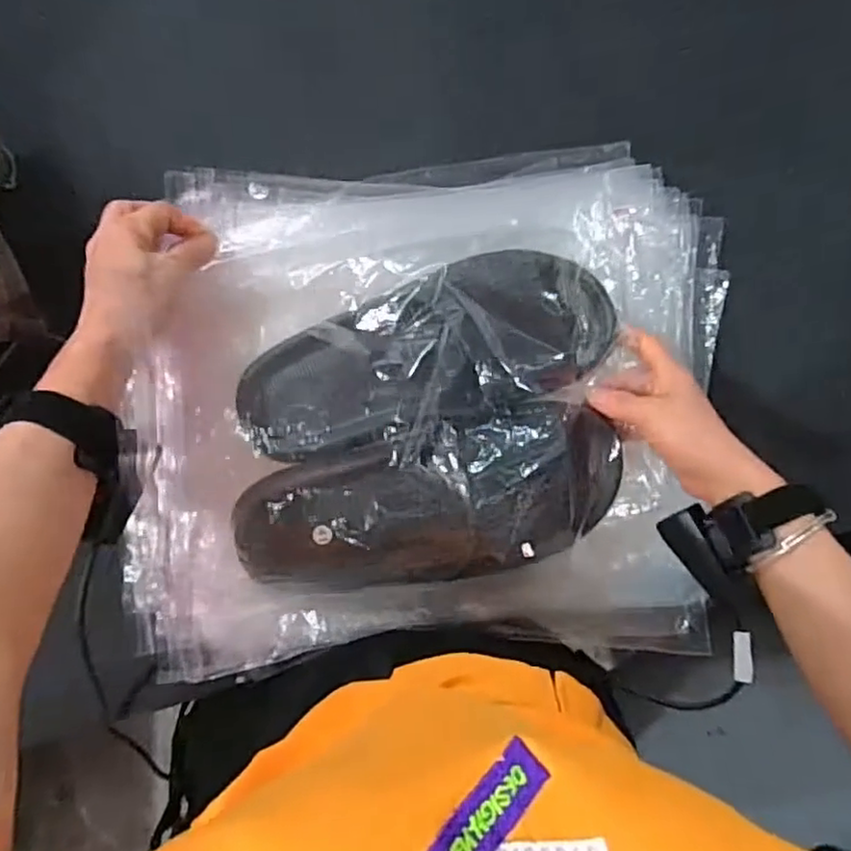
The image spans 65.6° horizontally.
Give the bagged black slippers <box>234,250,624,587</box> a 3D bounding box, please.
[{"bbox_3d":[0.008,-0.004,0.438,0.259,0.071,0.195,-7,89,-9],"label":"bagged black slippers"}]

